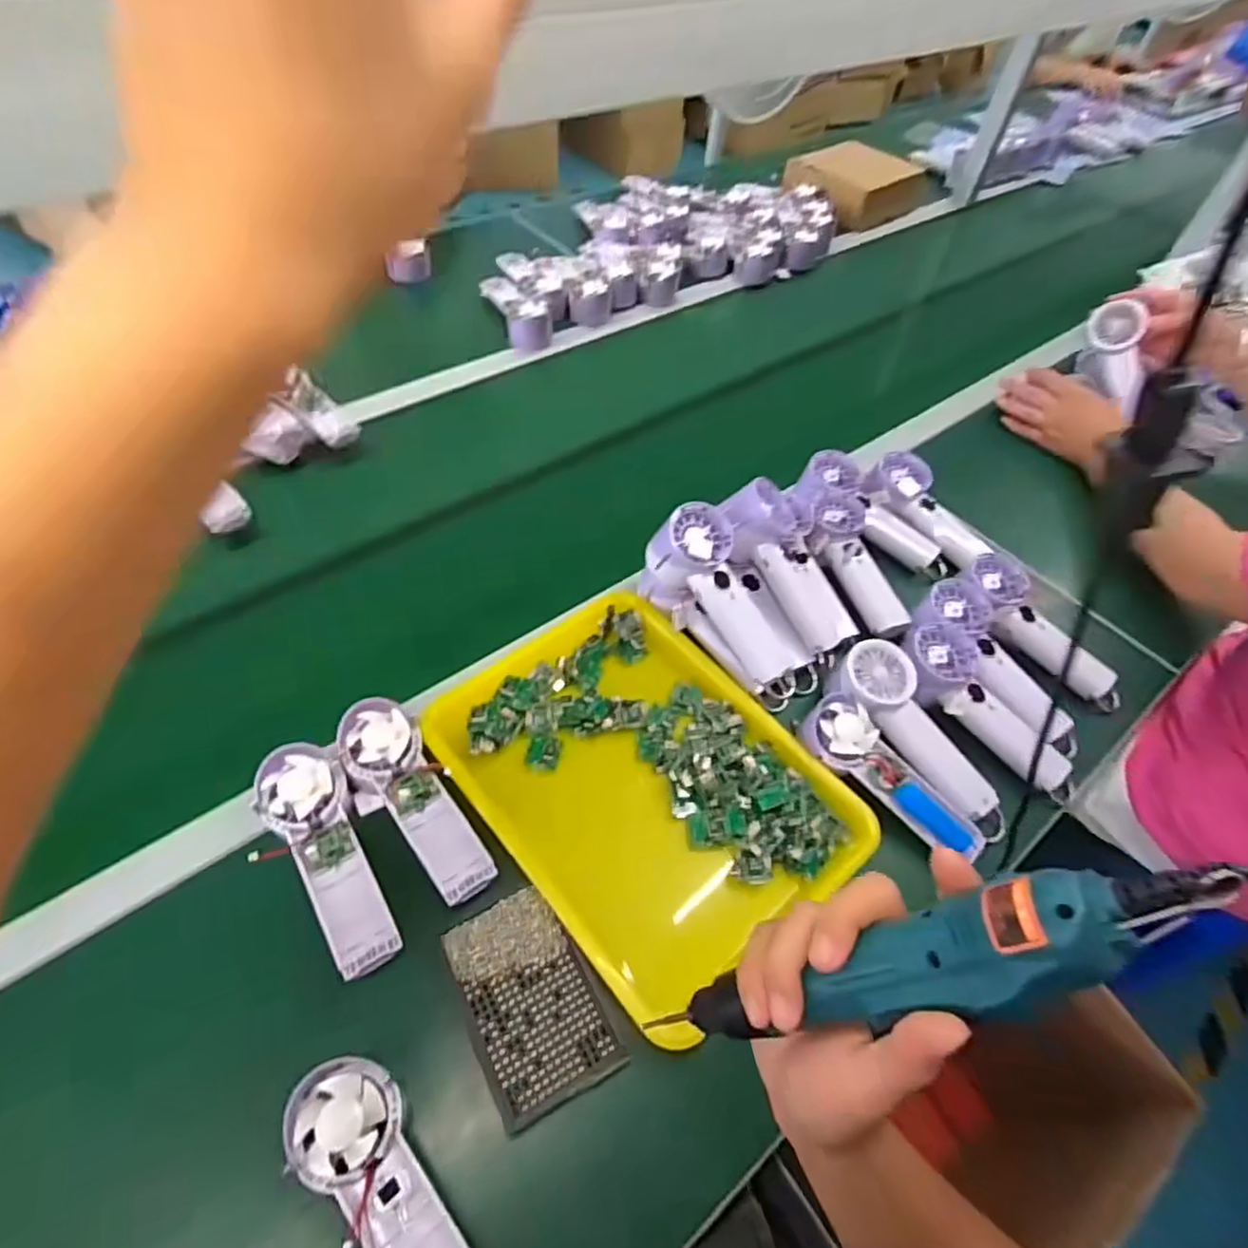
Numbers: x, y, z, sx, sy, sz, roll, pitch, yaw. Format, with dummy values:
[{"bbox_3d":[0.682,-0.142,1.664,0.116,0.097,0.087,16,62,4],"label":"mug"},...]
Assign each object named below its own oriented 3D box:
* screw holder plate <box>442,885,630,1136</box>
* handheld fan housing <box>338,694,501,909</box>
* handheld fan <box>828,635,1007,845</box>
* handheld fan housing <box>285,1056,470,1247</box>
[{"bbox_3d":[-0.064,0.262,0.471,0.088,0.015,0.131,-21,58,-20],"label":"screw holder plate"},{"bbox_3d":[-0.171,0.137,0.528,0.066,0.032,0.177,-27,60,-23],"label":"handheld fan housing"},{"bbox_3d":[0.267,0.104,0.602,0.074,0.038,0.192,-27,74,-24],"label":"handheld fan"},{"bbox_3d":[-0.130,0.335,0.385,0.057,0.030,0.176,-37,64,-28],"label":"handheld fan housing"}]

